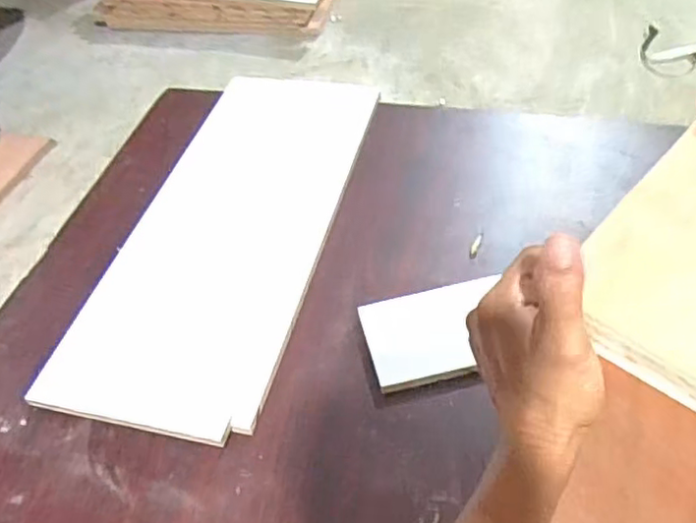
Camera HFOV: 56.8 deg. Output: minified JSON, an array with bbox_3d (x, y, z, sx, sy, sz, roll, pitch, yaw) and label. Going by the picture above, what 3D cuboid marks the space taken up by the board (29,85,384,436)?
[{"bbox_3d":[-0.192,-0.081,1.128,0.327,0.025,0.808,10,50,11],"label":"board"}]

